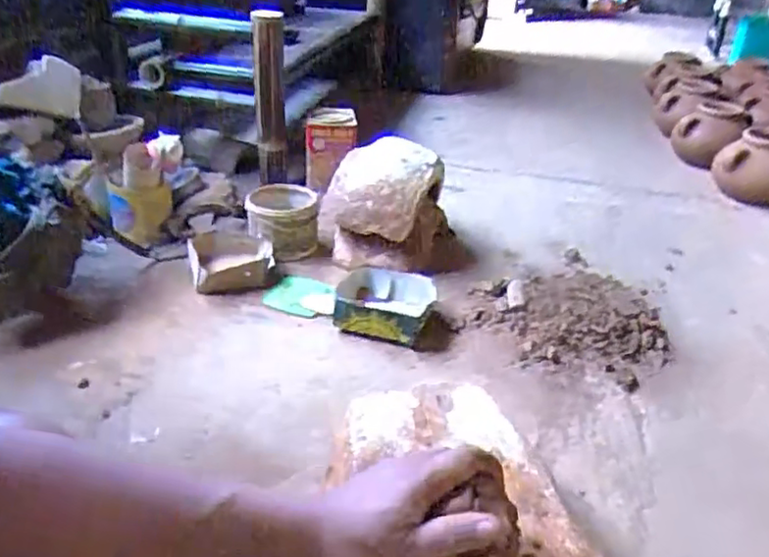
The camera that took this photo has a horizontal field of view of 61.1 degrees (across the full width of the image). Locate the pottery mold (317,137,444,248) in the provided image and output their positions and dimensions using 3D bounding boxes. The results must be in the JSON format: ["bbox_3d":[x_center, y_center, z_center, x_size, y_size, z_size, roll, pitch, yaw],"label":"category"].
[{"bbox_3d":[-0.011,-0.216,1.586,0.275,0.196,0.167,9,30,10],"label":"pottery mold"}]

